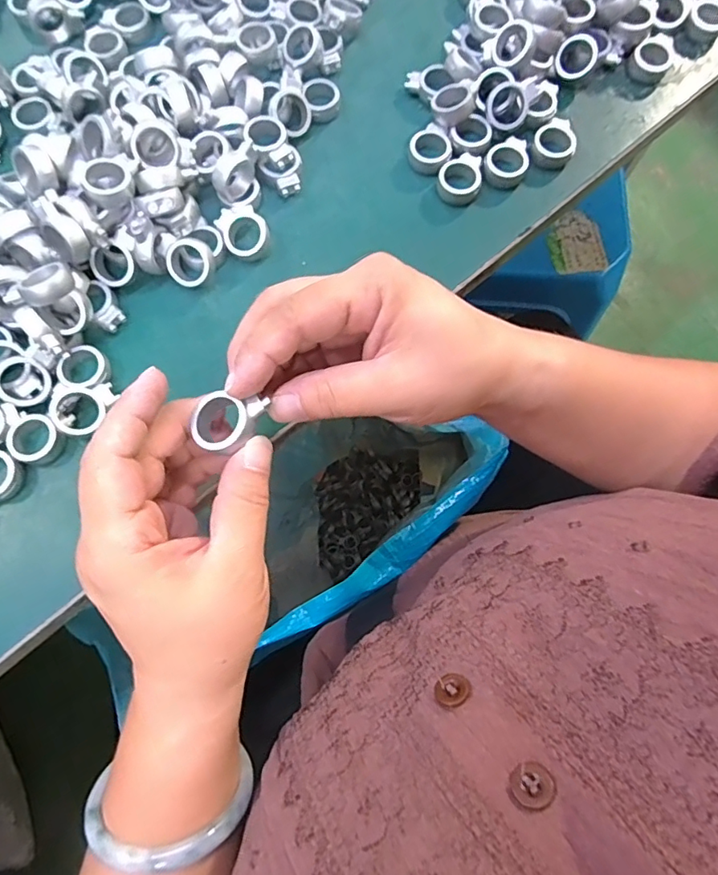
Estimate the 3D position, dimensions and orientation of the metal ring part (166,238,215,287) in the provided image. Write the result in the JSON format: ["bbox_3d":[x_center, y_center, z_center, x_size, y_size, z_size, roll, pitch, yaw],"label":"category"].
[{"bbox_3d":[-0.095,-0.100,0.292,0.026,0.013,0.025,-29,101,11],"label":"metal ring part"}]

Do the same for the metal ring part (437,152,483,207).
[{"bbox_3d":[0.062,-0.159,0.311,0.026,0.008,0.032,20,77,5],"label":"metal ring part"}]

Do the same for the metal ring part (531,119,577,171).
[{"bbox_3d":[0.121,-0.182,0.317,0.026,0.009,0.029,11,76,3],"label":"metal ring part"}]

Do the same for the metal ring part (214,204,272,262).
[{"bbox_3d":[-0.067,-0.121,0.300,0.026,0.015,0.032,-27,77,-7],"label":"metal ring part"}]

